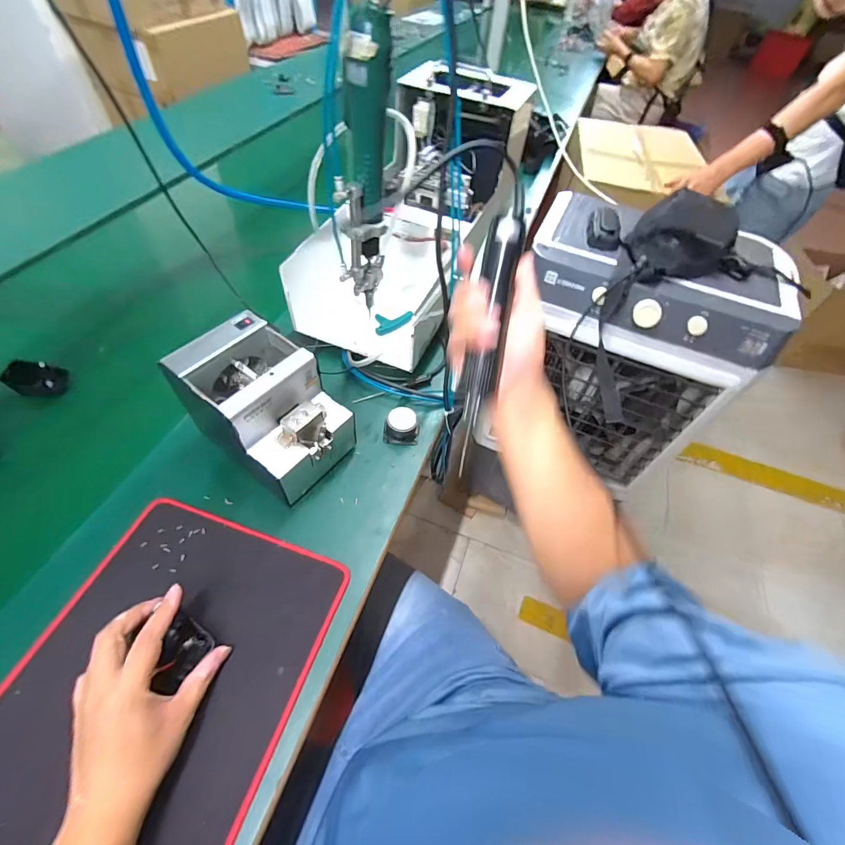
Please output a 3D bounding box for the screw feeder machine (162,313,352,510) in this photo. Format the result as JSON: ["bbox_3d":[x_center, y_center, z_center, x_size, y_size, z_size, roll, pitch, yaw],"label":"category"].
[{"bbox_3d":[-0.197,-0.017,0.521,0.182,0.149,0.132,32,57,17],"label":"screw feeder machine"}]

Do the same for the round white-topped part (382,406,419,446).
[{"bbox_3d":[-0.031,0.004,0.600,0.053,0.034,0.047,5,54,-2],"label":"round white-topped part"}]

